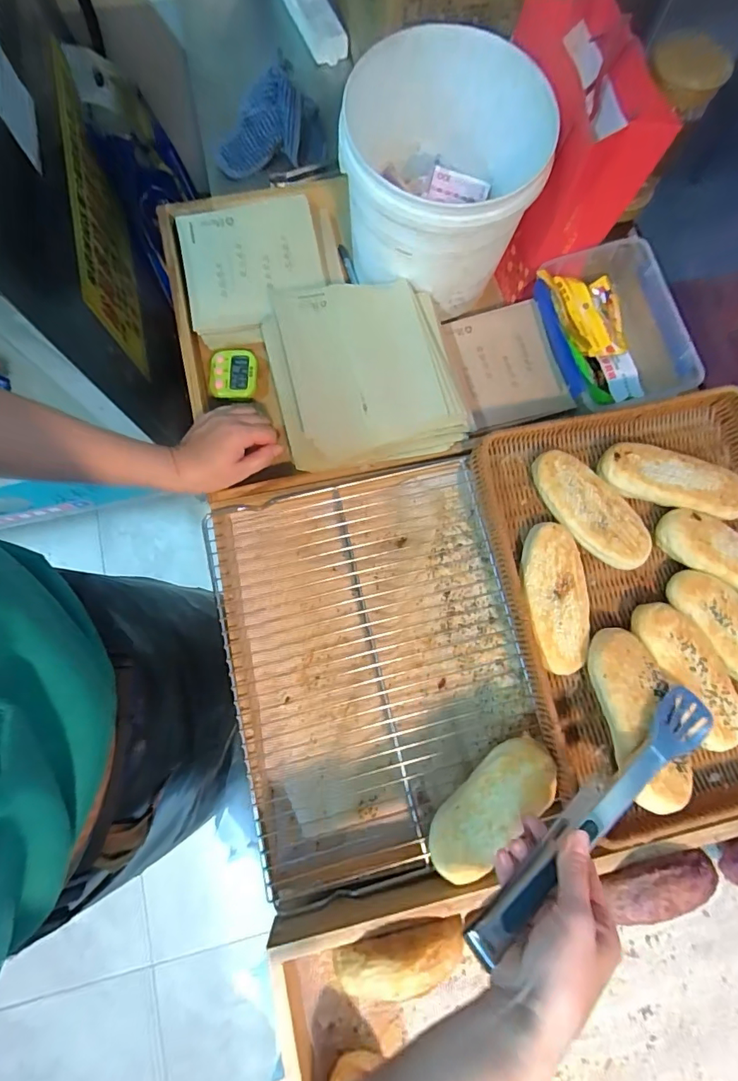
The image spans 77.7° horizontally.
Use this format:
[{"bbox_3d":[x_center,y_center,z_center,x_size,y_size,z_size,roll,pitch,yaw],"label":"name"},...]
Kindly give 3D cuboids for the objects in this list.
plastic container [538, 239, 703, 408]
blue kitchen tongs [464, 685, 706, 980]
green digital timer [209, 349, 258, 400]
[{"bbox_3d":[0.293,-0.260,0.571,0.165,0.076,0.198,-11,78,-4],"label":"plastic container"},{"bbox_3d":[0.182,0.213,0.367,0.276,0.029,0.036,-31,80,-20],"label":"blue kitchen tongs"},{"bbox_3d":[-0.170,-0.206,0.571,0.052,0.019,0.064,8,78,0],"label":"green digital timer"}]

